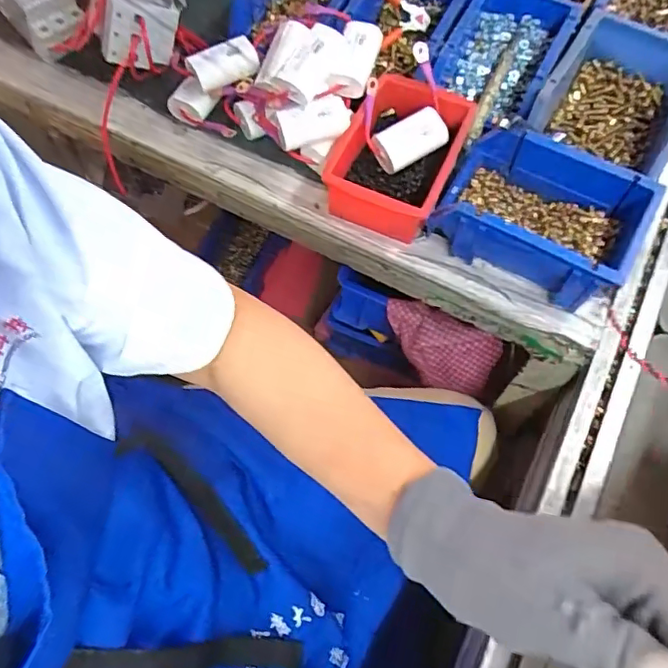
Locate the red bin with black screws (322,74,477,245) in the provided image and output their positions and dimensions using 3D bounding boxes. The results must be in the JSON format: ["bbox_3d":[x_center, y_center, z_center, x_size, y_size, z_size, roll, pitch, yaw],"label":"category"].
[{"bbox_3d":[0.054,-0.165,0.528,0.107,0.059,0.147,22,66,9],"label":"red bin with black screws"}]

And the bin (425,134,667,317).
[{"bbox_3d":[0.169,-0.100,0.481,0.158,0.076,0.104,29,68,13],"label":"bin"}]

